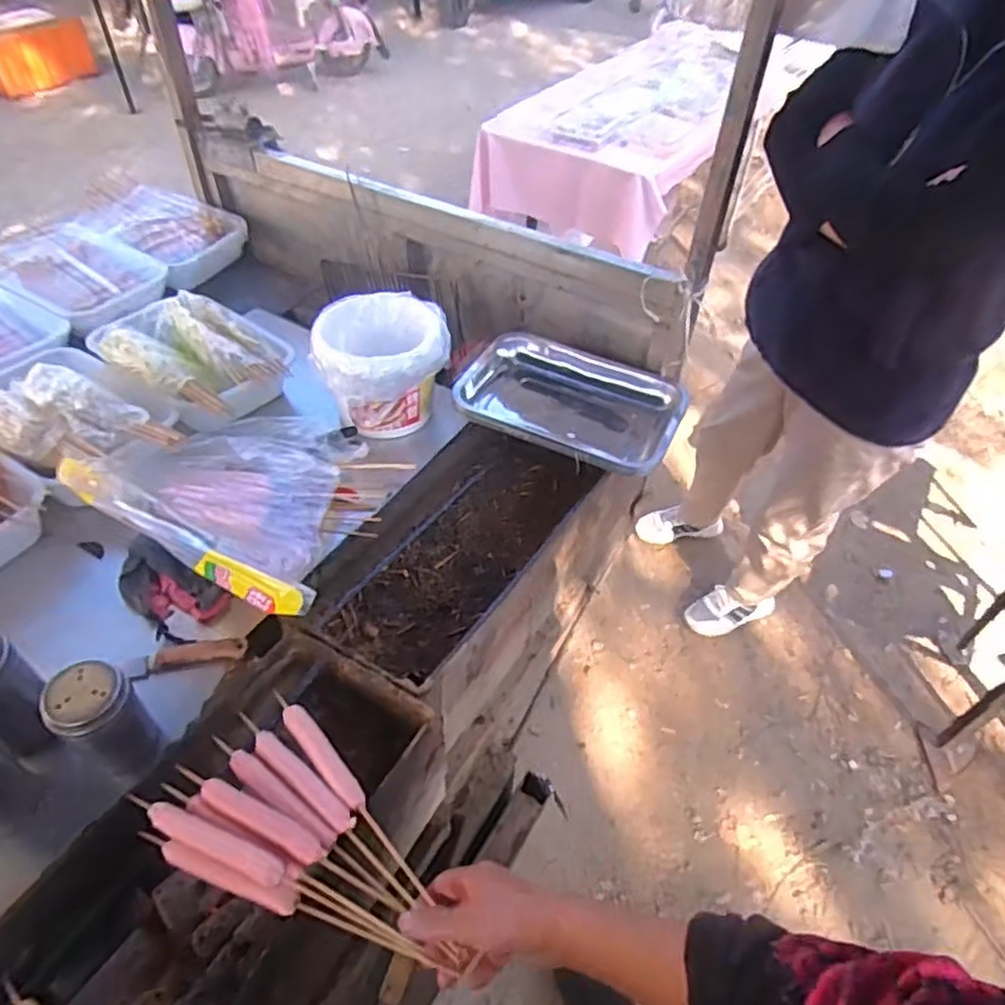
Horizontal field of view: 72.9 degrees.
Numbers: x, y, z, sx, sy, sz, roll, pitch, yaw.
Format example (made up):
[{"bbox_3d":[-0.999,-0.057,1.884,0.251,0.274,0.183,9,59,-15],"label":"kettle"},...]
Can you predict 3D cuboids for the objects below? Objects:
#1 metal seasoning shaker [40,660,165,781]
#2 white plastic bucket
[{"bbox_3d":[-0.360,0.199,0.620,0.059,0.118,0.063,1,48,-1],"label":"metal seasoning shaker"},{"bbox_3d":[-0.172,-0.192,0.983,0.177,0.151,0.168,1,48,-1],"label":"white plastic bucket"}]

